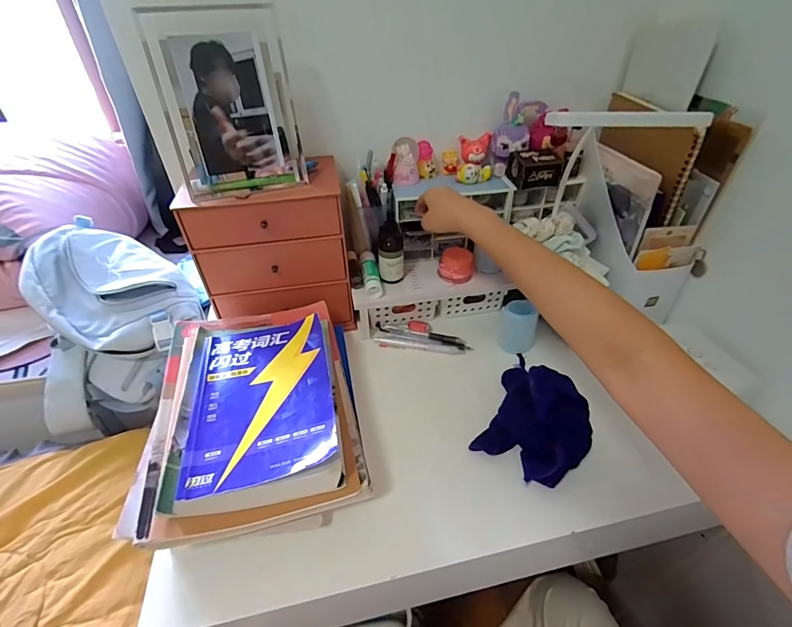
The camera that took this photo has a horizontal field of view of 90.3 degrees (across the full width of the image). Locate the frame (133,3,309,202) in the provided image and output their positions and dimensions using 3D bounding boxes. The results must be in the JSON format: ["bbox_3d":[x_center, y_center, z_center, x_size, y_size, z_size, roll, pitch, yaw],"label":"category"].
[{"bbox_3d":[-0.198,-0.248,0.474,0.145,0.194,0.015,-14,28,-14],"label":"frame"}]

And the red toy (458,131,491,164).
[{"bbox_3d":[0.127,-0.267,0.644,0.048,0.044,0.031,6,37,10],"label":"red toy"}]

